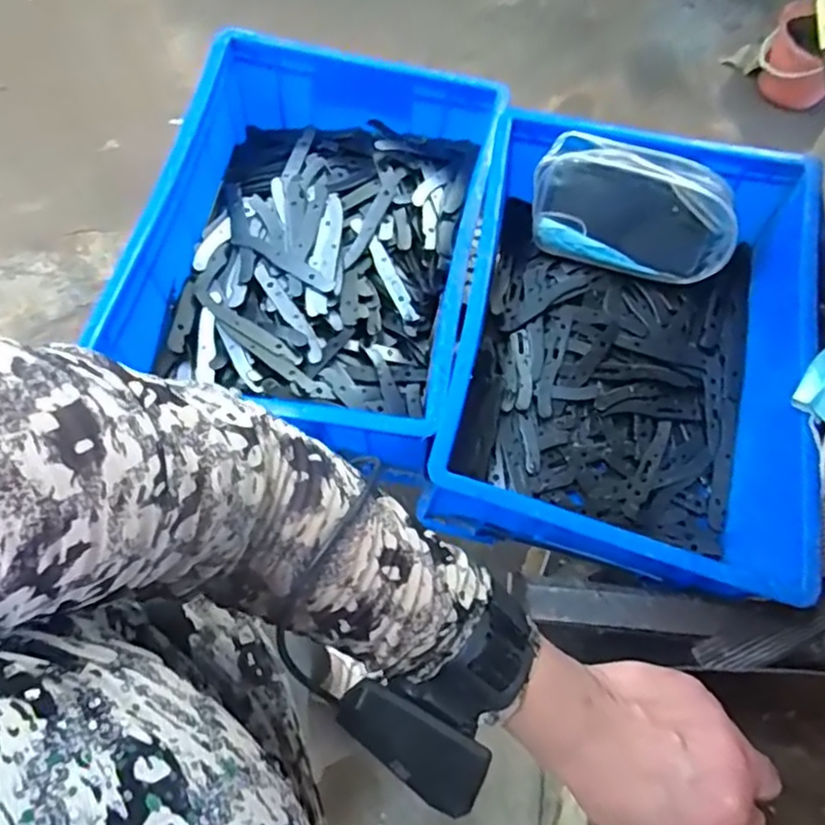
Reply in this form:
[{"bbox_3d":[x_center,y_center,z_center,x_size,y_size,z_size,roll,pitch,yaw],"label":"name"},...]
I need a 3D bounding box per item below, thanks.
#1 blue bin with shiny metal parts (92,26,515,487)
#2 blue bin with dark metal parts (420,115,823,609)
[{"bbox_3d":[-0.081,-0.175,0.644,0.300,0.117,0.401,12,71,4],"label":"blue bin with shiny metal parts"},{"bbox_3d":[0.199,-0.065,0.606,0.307,0.131,0.420,12,71,4],"label":"blue bin with dark metal parts"}]

